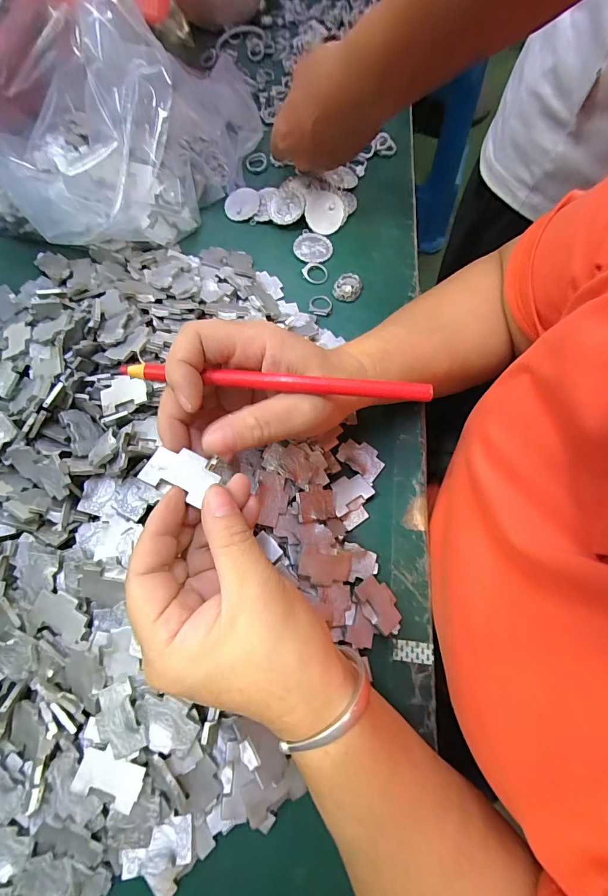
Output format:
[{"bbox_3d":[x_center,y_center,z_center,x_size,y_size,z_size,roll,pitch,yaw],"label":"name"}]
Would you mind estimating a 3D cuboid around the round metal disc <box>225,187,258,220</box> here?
[{"bbox_3d":[-0.063,-0.249,0.392,0.035,0.010,0.035,0,70,-1],"label":"round metal disc"}]

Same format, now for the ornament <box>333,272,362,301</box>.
[{"bbox_3d":[0.041,-0.151,0.360,0.025,0.010,0.029,12,70,3],"label":"ornament"}]

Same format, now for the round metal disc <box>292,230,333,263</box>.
[{"bbox_3d":[0.009,-0.197,0.375,0.037,0.004,0.035,0,70,-1],"label":"round metal disc"}]

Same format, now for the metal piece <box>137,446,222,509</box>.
[{"bbox_3d":[-0.060,0.012,0.191,0.034,0.004,0.023,24,60,-3],"label":"metal piece"}]

